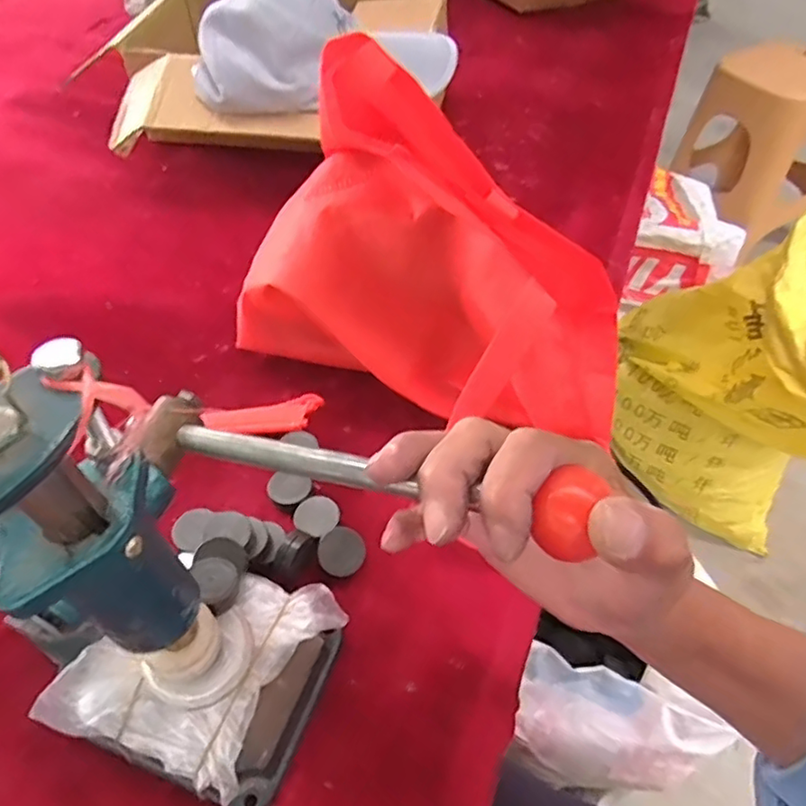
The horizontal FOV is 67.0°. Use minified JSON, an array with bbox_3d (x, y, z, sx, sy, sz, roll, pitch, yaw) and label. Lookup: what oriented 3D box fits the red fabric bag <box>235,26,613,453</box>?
[{"bbox_3d":[0.022,-0.101,0.454,0.306,0.224,0.131,24,56,20],"label":"red fabric bag"}]

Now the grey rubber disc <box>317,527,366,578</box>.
[{"bbox_3d":[-0.042,0.104,0.423,0.031,0.004,0.033,7,66,-15],"label":"grey rubber disc"}]

